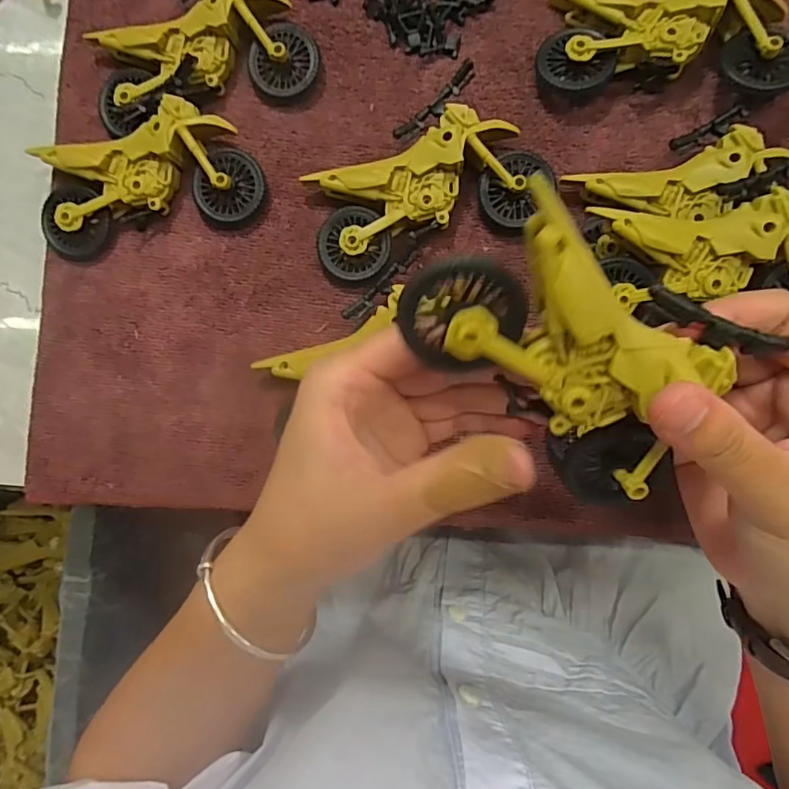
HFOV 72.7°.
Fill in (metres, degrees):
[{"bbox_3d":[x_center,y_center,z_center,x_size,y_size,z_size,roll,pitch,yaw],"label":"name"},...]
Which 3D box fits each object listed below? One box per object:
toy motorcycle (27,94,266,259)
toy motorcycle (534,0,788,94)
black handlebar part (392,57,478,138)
[{"bbox_3d":[-0.128,-0.110,0.274,0.114,0.023,0.057,-11,88,3],"label":"toy motorcycle"},{"bbox_3d":[0.130,-0.170,0.256,0.112,0.029,0.053,9,89,4],"label":"toy motorcycle"},{"bbox_3d":[0.021,-0.142,0.262,0.048,0.005,0.011,-38,86,15],"label":"black handlebar part"}]

